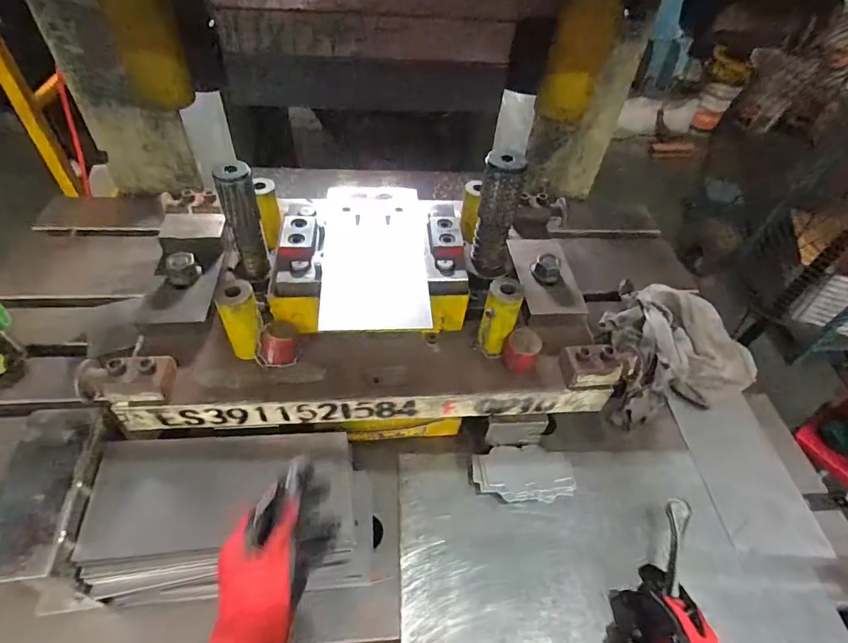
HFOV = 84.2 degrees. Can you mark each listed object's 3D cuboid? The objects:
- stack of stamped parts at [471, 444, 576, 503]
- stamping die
[{"bbox_3d":[0.130,0.196,0.605,0.131,0.018,0.071,-2,48,-7],"label":"stack of stamped parts"},{"bbox_3d":[-0.072,-0.043,0.591,0.578,0.236,0.283,-1,48,-6],"label":"stamping die"}]

